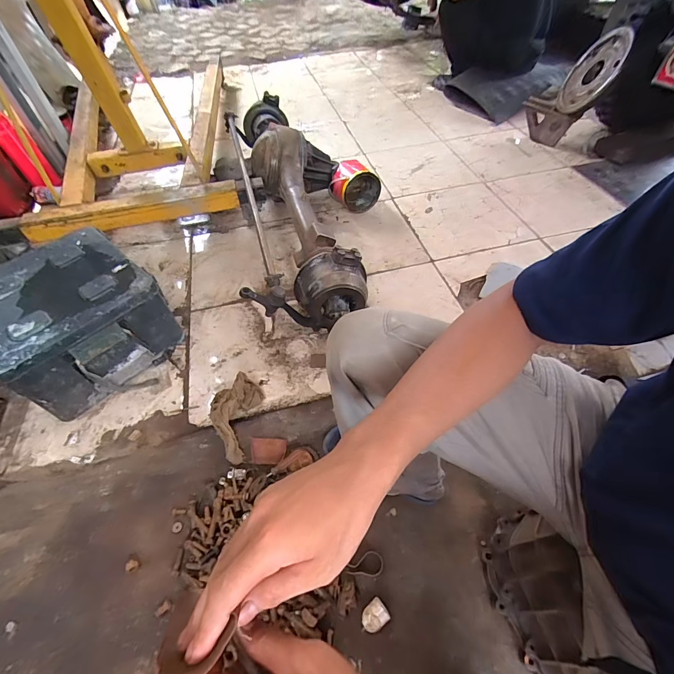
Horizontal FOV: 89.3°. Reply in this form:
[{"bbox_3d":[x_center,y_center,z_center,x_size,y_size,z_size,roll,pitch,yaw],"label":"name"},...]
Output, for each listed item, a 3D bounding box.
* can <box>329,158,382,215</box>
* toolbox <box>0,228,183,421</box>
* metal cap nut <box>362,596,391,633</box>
[{"bbox_3d":[0.072,-0.620,1.383,0.207,0.152,0.160,38,76,25],"label":"can"},{"bbox_3d":[-0.683,-0.043,0.911,0.401,0.233,0.362,35,61,23],"label":"toolbox"},{"bbox_3d":[0.064,0.479,0.586,0.045,0.032,0.036,-31,59,-20],"label":"metal cap nut"}]

